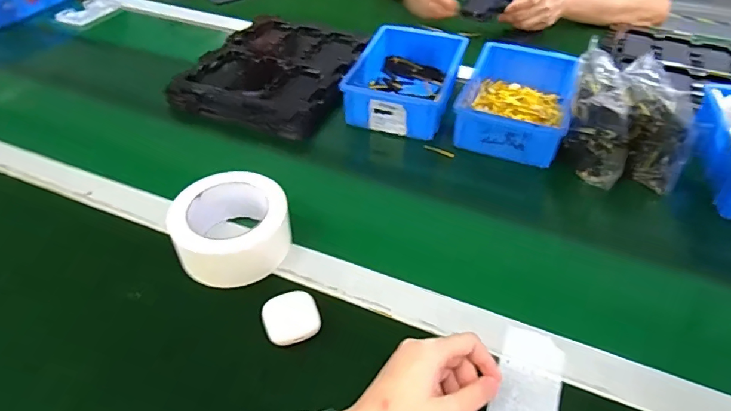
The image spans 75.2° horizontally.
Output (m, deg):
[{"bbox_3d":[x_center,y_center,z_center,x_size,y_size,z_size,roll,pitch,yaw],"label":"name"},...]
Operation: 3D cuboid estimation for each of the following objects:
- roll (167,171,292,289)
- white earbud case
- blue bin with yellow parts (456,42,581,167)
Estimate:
[{"bbox_3d":[-0.135,0.020,0.475,0.107,0.056,0.104,1,45,-1],"label":"roll"},{"bbox_3d":[-0.067,0.102,0.428,0.047,0.018,0.044,-16,47,-17],"label":"white earbud case"},{"bbox_3d":[0.211,-0.148,0.661,0.136,0.054,0.210,20,47,17],"label":"blue bin with yellow parts"}]

